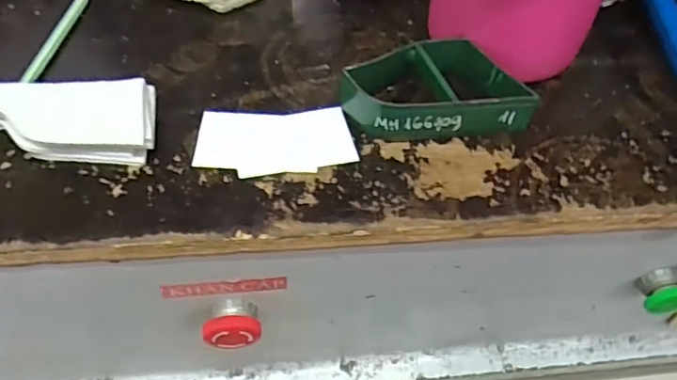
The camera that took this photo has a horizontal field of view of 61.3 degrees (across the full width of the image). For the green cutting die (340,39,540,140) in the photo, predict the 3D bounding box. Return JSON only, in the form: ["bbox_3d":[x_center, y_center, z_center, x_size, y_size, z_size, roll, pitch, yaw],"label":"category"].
[{"bbox_3d":[0.061,-0.068,0.386,0.113,0.034,0.083,-13,53,-15],"label":"green cutting die"}]

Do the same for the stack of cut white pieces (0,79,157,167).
[{"bbox_3d":[-0.218,-0.045,0.339,0.212,0.030,0.053,3,50,-3],"label":"stack of cut white pieces"}]

